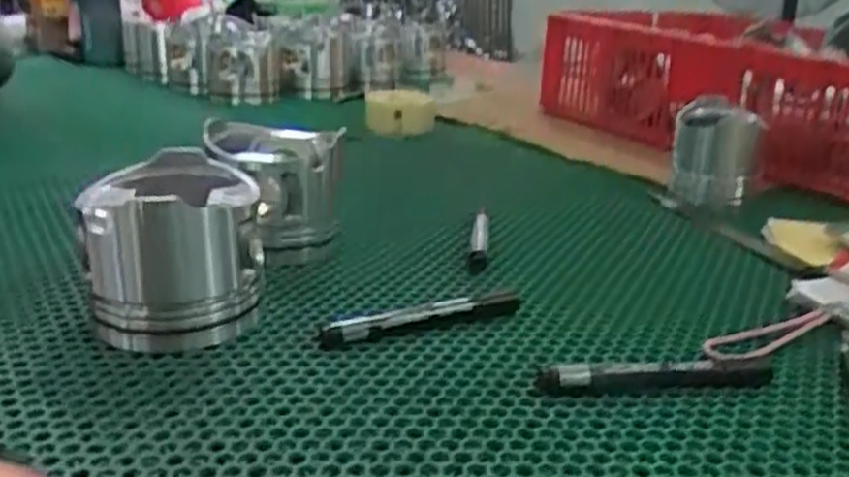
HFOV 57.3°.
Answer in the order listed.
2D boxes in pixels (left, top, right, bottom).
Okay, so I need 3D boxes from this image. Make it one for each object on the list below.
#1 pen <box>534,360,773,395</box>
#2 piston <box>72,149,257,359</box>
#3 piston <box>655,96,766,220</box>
[{"bbox_3d":[0.136,0.082,0.455,0.143,0.016,0.015,1,21,-8],"label":"pen"},{"bbox_3d":[-0.161,0.007,0.503,0.102,0.098,0.107,-2,21,-15],"label":"piston"},{"bbox_3d":[0.297,-0.089,0.801,0.084,0.096,0.084,9,23,18],"label":"piston"}]

